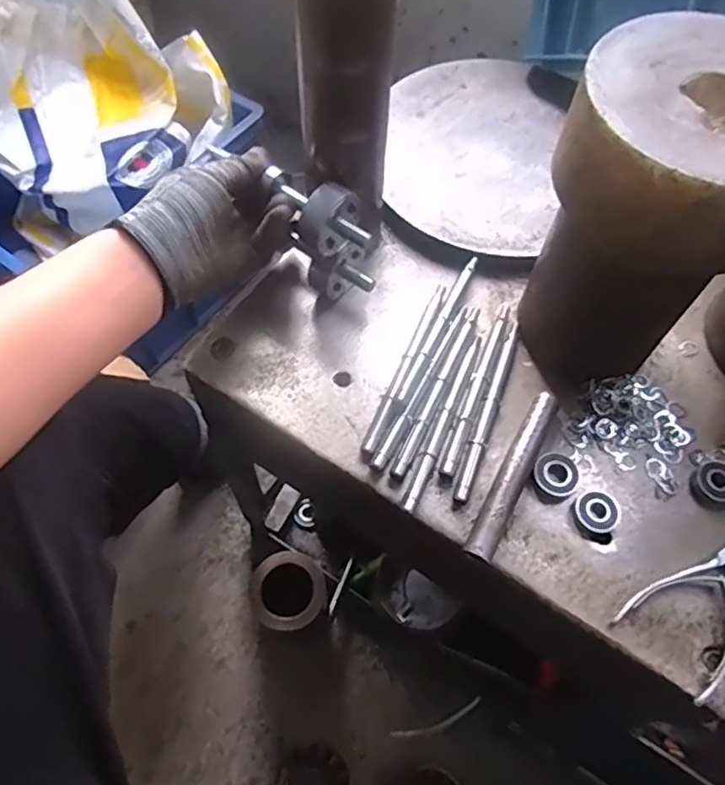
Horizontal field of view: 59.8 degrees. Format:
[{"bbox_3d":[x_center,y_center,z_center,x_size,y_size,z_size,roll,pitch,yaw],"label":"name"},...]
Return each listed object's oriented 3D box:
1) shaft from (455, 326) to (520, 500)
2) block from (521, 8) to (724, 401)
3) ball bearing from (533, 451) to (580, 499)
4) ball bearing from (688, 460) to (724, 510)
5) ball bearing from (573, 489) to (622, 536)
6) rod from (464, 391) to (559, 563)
[{"bbox_3d":[0.099,0.012,0.489,0.012,0.007,0.162,19,63,8],"label":"shaft"},{"bbox_3d":[0.194,-0.115,0.439,0.142,0.209,0.143,-39,70,-20],"label":"block"},{"bbox_3d":[0.145,0.061,0.467,0.036,0.014,0.033,1,62,-1],"label":"ball bearing"},{"bbox_3d":[0.262,0.068,0.467,0.037,0.011,0.031,-31,67,-17],"label":"ball bearing"},{"bbox_3d":[0.169,0.086,0.455,0.033,0.012,0.030,-28,66,-16],"label":"ball bearing"},{"bbox_3d":[0.111,0.060,0.459,0.021,0.018,0.139,28,64,13],"label":"rod"}]

